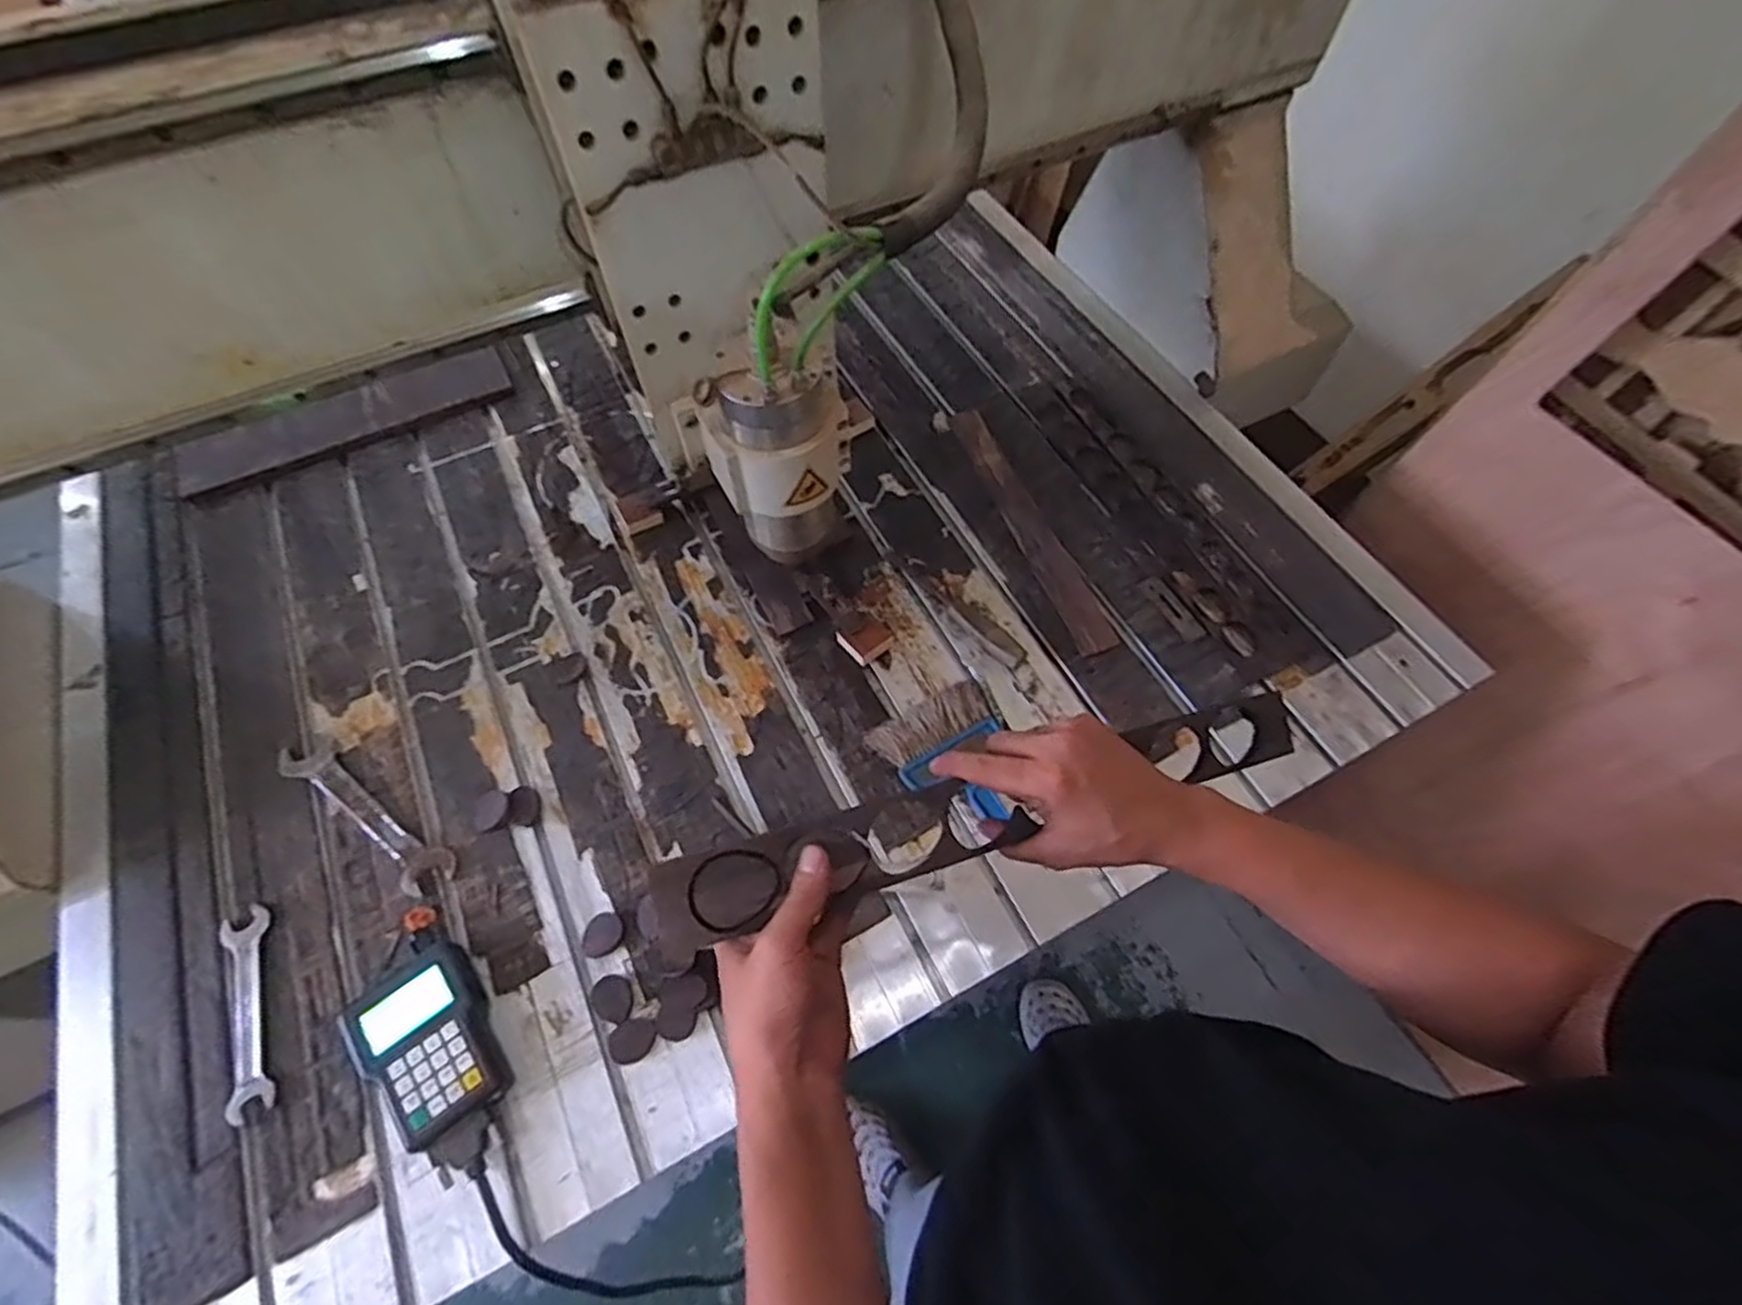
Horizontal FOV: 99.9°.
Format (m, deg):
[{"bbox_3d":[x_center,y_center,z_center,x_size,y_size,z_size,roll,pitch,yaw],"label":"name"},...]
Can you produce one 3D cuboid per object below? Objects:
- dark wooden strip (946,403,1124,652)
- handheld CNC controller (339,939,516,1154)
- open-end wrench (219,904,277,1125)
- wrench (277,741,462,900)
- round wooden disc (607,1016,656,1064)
[{"bbox_3d":[0.202,-0.174,0.963,0.053,0.011,0.406,-19,63,-11],"label":"dark wooden strip"},{"bbox_3d":[-0.402,0.353,0.662,0.104,0.041,0.154,-37,67,-19],"label":"handheld CNC controller"},{"bbox_3d":[-0.582,0.332,0.685,0.042,0.007,0.186,-23,64,-13],"label":"open-end wrench"},{"bbox_3d":[-0.536,0.170,0.779,0.248,0.005,0.051,33,66,17],"label":"wrench"},{"bbox_3d":[-0.220,0.359,0.678,0.043,0.006,0.035,-25,64,-13],"label":"round wooden disc"}]

